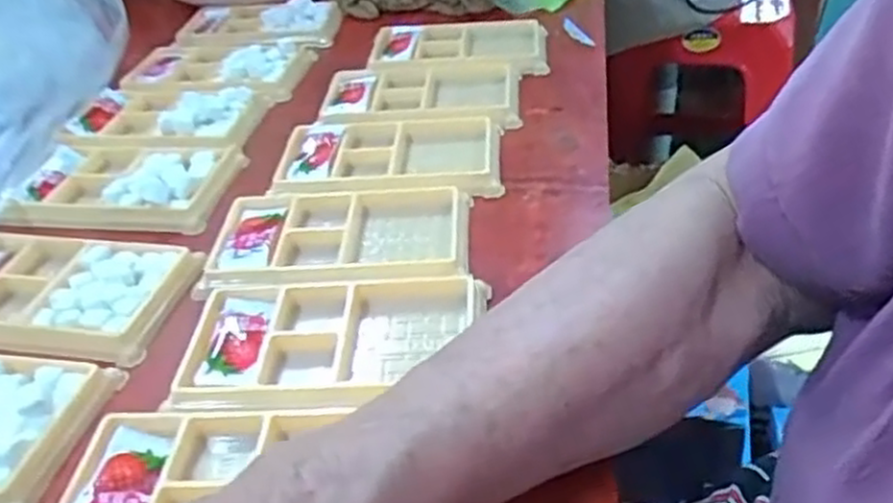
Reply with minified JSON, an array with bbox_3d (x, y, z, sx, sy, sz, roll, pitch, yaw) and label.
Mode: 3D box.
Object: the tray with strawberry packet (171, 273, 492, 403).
[{"bbox_3d":[-0.048,0.043,0.348,0.129,0.023,0.069,-5,37,1],"label":"tray with strawberry packet"}]

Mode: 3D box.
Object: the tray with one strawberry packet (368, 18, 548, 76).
[{"bbox_3d":[0.010,-0.155,0.586,0.131,0.016,0.071,-4,37,1],"label":"tray with one strawberry packet"}]

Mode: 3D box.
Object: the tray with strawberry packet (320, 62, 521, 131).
[{"bbox_3d":[-0.017,-0.109,0.532,0.130,0.013,0.083,-4,37,1],"label":"tray with strawberry packet"}]

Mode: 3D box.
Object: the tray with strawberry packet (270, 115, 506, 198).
[{"bbox_3d":[-0.034,-0.058,0.468,0.130,0.014,0.080,-3,37,3],"label":"tray with strawberry packet"}]

